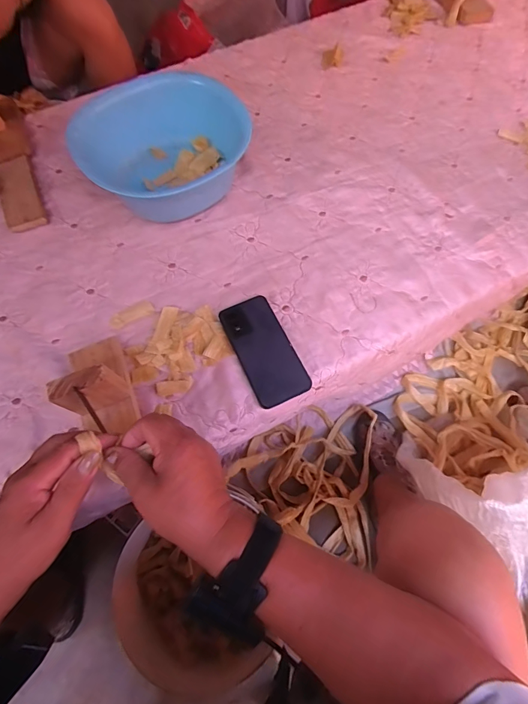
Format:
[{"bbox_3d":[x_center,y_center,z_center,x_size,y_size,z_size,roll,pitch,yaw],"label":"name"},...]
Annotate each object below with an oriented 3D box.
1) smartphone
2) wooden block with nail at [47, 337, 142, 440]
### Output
[{"bbox_3d":[-0.001,-0.005,0.525,0.078,0.013,0.165,-24,69,-7],"label":"smartphone"},{"bbox_3d":[-0.220,0.030,0.470,0.070,0.107,0.111,-24,69,-7],"label":"wooden block with nail"}]

